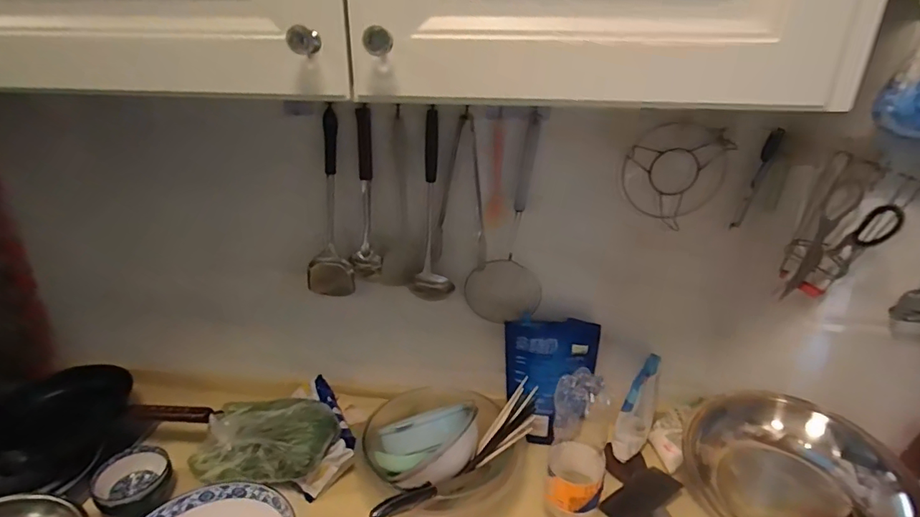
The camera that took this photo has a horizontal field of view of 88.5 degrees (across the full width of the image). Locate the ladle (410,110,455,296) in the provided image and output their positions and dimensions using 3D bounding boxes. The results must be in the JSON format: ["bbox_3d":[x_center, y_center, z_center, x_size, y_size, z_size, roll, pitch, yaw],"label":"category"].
[{"bbox_3d":[-0.056,-0.077,0.860,0.078,0.349,0.058,-7,25,-15],"label":"ladle"}]

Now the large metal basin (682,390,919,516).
[{"bbox_3d":[0.507,0.343,0.719,0.117,0.243,0.290,-20,31,-38],"label":"large metal basin"}]

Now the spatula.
[{"bbox_3d":[-0.275,-0.086,0.939,0.084,0.398,0.137,-10,25,-21],"label":"spatula"}]

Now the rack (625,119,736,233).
[{"bbox_3d":[0.369,-0.140,0.819,0.167,0.183,0.030,2,24,6],"label":"rack"}]

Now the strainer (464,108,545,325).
[{"bbox_3d":[0.082,-0.052,0.854,0.131,0.364,0.058,-6,24,-13],"label":"strainer"}]

